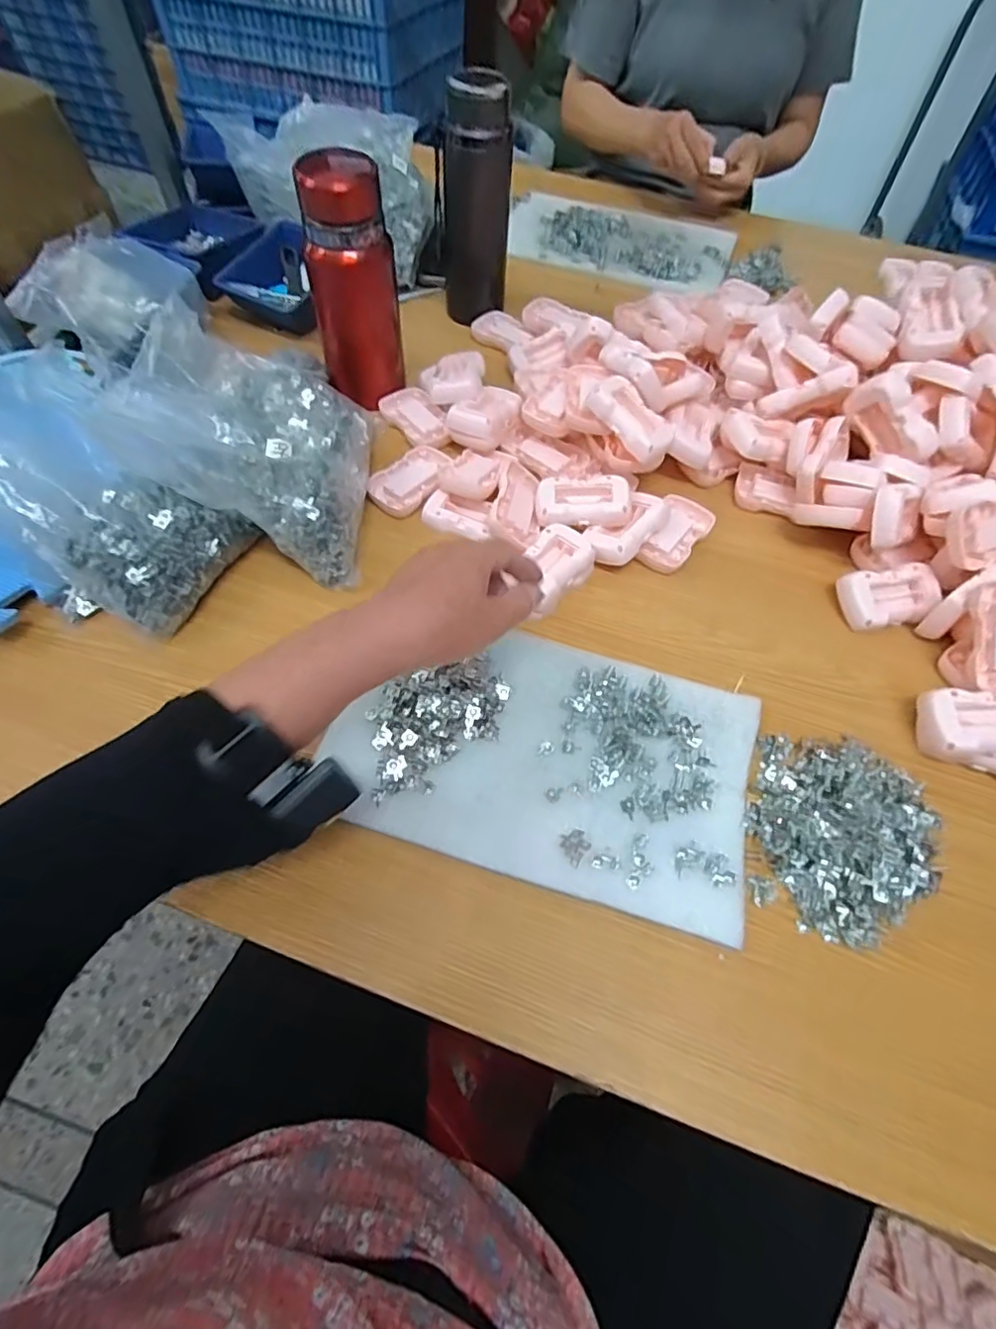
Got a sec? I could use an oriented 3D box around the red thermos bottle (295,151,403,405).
[{"bbox_3d":[-0.142,-0.367,0.572,0.066,0.194,0.069,35,63,18],"label":"red thermos bottle"}]

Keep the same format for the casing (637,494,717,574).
[{"bbox_3d":[0.172,-0.126,0.550,0.050,0.011,0.100,23,60,12],"label":"casing"}]

